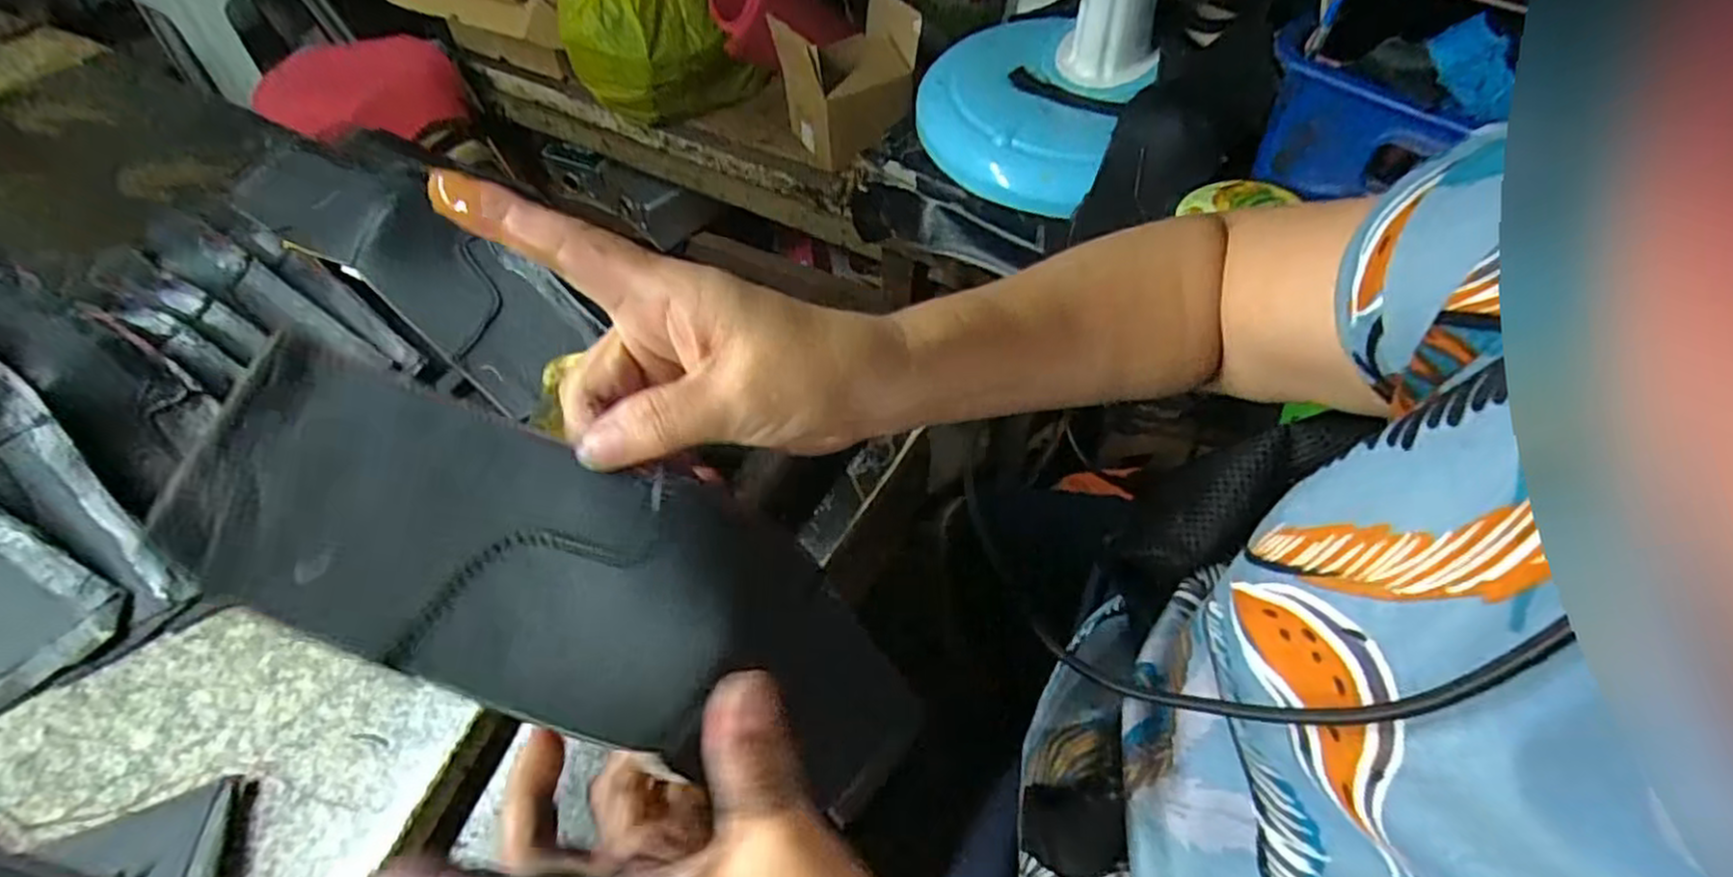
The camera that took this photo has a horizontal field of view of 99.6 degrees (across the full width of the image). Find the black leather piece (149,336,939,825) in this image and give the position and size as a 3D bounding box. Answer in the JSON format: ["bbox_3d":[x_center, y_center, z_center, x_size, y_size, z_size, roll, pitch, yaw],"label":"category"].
[{"bbox_3d":[-0.086,0.050,0.243,0.232,0.045,0.083,22,70,-9],"label":"black leather piece"}]

